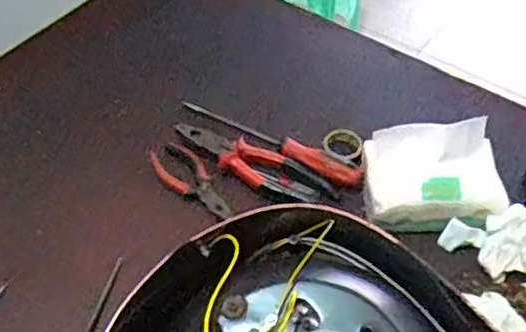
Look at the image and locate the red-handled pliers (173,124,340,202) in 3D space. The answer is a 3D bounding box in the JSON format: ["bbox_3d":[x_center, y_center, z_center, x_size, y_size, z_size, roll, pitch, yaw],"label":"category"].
[{"bbox_3d":[-0.012,-0.004,0.730,0.201,0.012,0.047,22,53,17],"label":"red-handled pliers"}]

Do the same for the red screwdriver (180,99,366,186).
[{"bbox_3d":[0.003,-0.033,0.756,0.255,0.029,0.025,27,55,21],"label":"red screwdriver"}]

